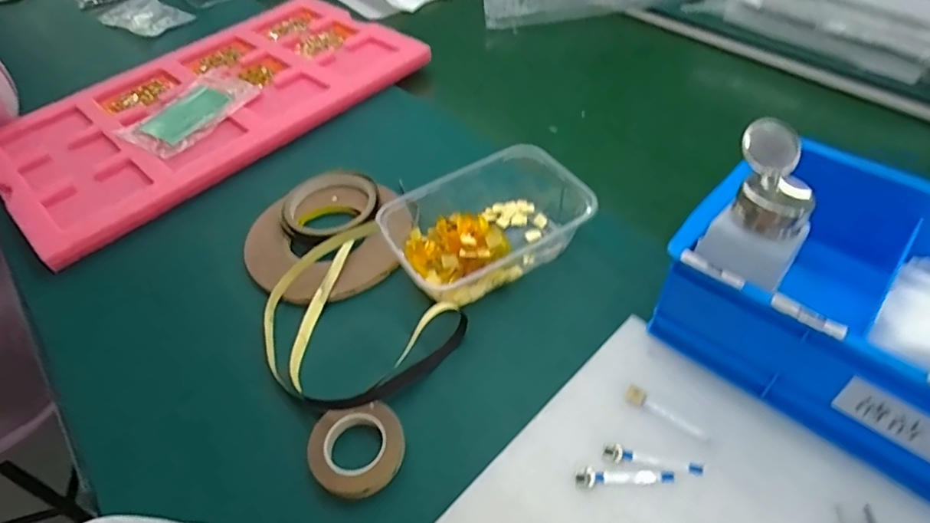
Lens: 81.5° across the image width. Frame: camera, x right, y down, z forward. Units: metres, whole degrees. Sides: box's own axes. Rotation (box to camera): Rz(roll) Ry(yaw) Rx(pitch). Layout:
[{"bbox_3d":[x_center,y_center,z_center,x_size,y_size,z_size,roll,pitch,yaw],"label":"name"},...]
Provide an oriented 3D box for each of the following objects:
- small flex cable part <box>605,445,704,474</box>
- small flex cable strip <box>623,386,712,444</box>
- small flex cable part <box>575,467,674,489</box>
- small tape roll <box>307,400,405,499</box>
[{"bbox_3d":[0.118,0.124,0.340,0.060,0.004,0.010,5,48,10],"label":"small flex cable part"},{"bbox_3d":[0.135,0.101,0.358,0.058,0.004,0.013,29,55,28],"label":"small flex cable strip"},{"bbox_3d":[0.099,0.133,0.334,0.060,0.004,0.011,-2,47,3],"label":"small flex cable part"},{"bbox_3d":[-0.072,0.127,0.359,0.061,0.013,0.057,-2,47,3],"label":"small tape roll"}]

